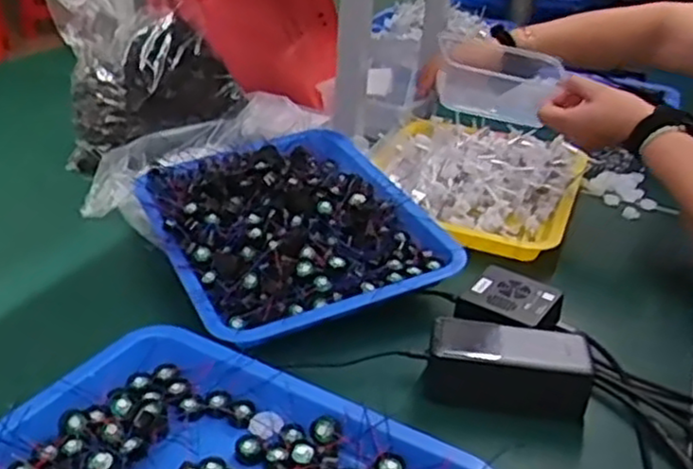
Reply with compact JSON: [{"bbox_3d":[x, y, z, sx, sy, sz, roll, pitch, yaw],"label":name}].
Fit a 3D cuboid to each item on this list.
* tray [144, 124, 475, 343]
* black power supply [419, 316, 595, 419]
[{"bbox_3d":[-0.062,-0.021,0.768,0.263,0.067,0.324,-11,32,-26],"label":"tray"},{"bbox_3d":[0.132,0.112,0.602,0.131,0.053,0.062,6,29,4],"label":"black power supply"}]

